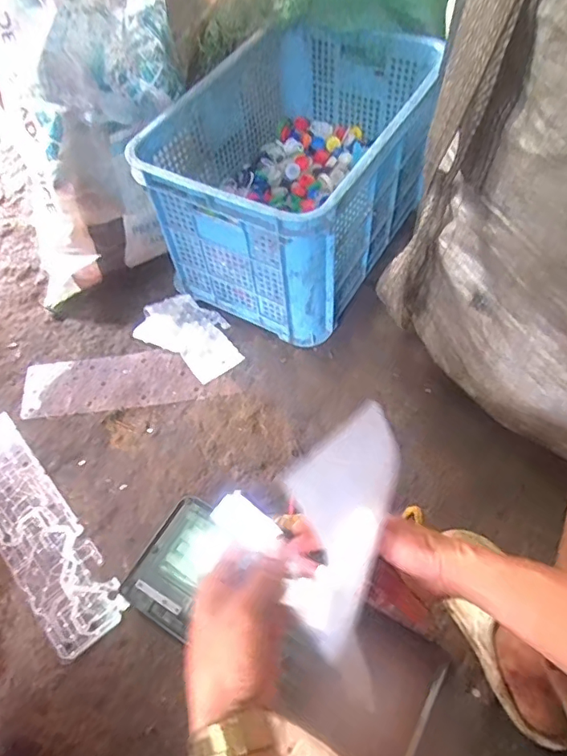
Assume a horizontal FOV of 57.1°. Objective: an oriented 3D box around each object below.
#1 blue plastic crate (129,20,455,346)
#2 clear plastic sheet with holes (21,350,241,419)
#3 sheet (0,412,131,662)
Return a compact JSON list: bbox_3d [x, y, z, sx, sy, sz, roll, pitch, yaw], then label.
[{"bbox_3d":[0.023,-0.372,0.980,0.382,0.316,0.493,24,62,17],"label":"blue plastic crate"},{"bbox_3d":[-0.281,0.003,0.945,0.362,0.011,0.112,-6,63,-4],"label":"clear plastic sheet with holes"},{"bbox_3d":[-0.385,0.224,0.800,0.108,0.006,0.407,-36,65,-20],"label":"sheet"}]

